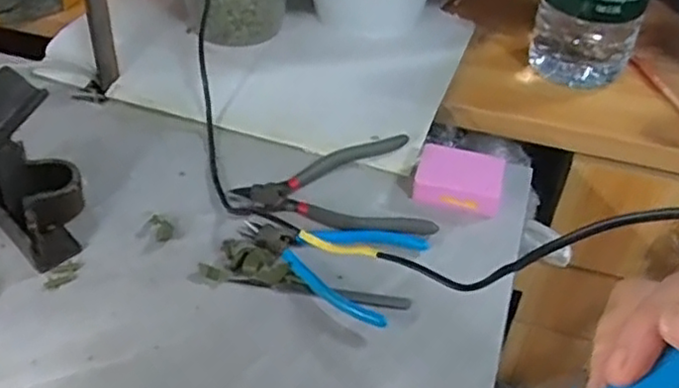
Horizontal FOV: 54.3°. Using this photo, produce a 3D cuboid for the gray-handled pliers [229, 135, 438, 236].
[{"bbox_3d":[-0.003,-0.015,0.602,0.172,0.010,0.128,4,43,3],"label":"gray-handled pliers"}]

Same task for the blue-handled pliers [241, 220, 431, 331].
[{"bbox_3d":[-0.013,0.049,0.528,0.141,0.015,0.097,16,45,16],"label":"blue-handled pliers"}]

